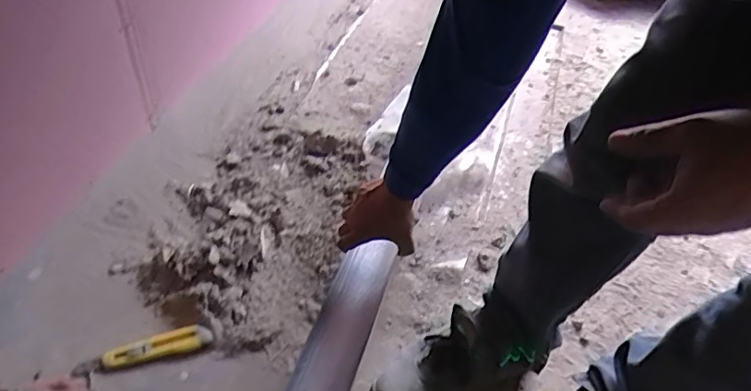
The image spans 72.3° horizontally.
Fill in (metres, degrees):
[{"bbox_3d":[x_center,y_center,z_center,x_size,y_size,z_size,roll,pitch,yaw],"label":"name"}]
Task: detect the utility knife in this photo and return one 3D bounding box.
[{"bbox_3d":[-0.350,0.234,0.778,0.189,0.019,0.033,-11,50,-18],"label":"utility knife"}]

